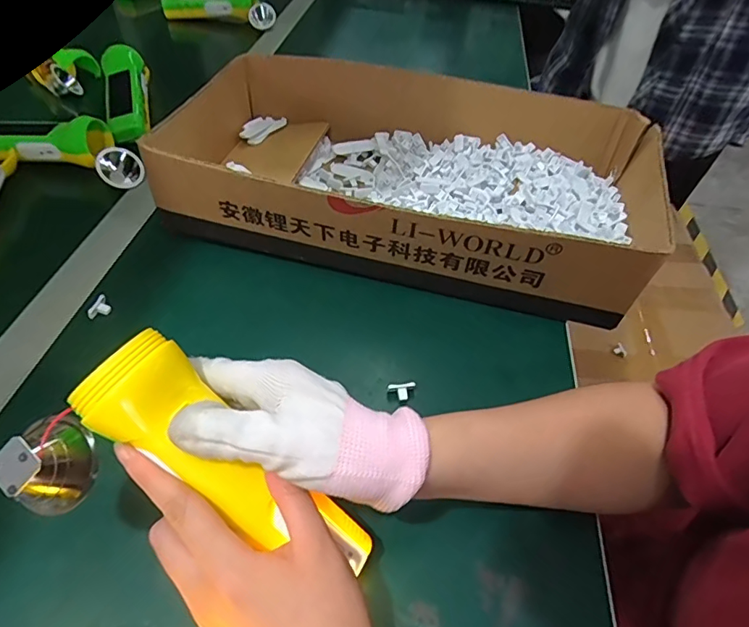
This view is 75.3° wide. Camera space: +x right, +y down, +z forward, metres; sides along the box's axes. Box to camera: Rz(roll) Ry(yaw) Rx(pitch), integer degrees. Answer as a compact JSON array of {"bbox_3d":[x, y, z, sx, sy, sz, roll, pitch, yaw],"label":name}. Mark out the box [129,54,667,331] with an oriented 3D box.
[{"bbox_3d":[0.031,-0.138,0.470,0.410,0.091,0.246,14,48,10],"label":"box"}]

